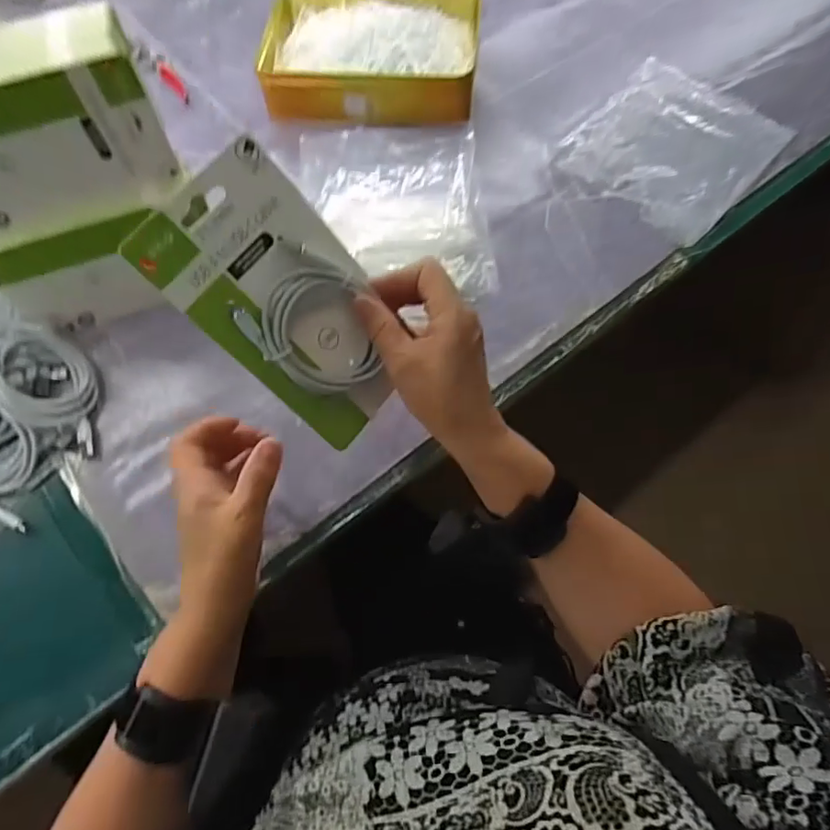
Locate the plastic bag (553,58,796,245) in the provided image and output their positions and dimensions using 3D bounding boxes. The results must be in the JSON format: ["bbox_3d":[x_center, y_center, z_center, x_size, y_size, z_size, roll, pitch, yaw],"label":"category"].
[{"bbox_3d":[0.299,-0.312,0.615,0.185,0.020,0.250,38,71,14],"label":"plastic bag"}]

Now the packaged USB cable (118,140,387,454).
[{"bbox_3d":[-0.072,-0.066,0.335,0.099,0.178,0.017,-50,33,-13],"label":"packaged USB cable"}]

